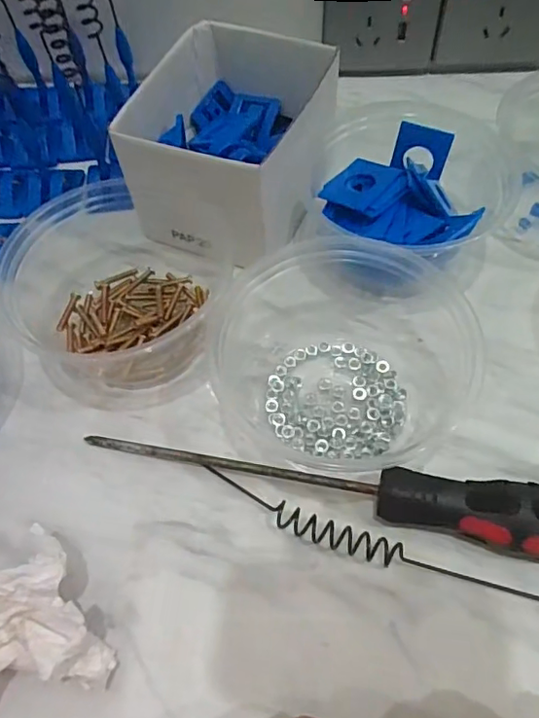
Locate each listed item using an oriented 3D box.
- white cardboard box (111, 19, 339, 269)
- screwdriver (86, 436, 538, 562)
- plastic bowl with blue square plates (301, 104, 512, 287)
[{"bbox_3d":[-0.016,-0.132,0.333,0.107,0.075,0.133,22,63,16],"label":"white cardboard box"},{"bbox_3d":[0.028,0.055,0.248,0.229,0.029,0.028,11,61,10],"label":"screwdriver"},{"bbox_3d":[0.090,-0.110,0.327,0.111,0.055,0.121,-2,60,3],"label":"plastic bowl with blue square plates"}]

